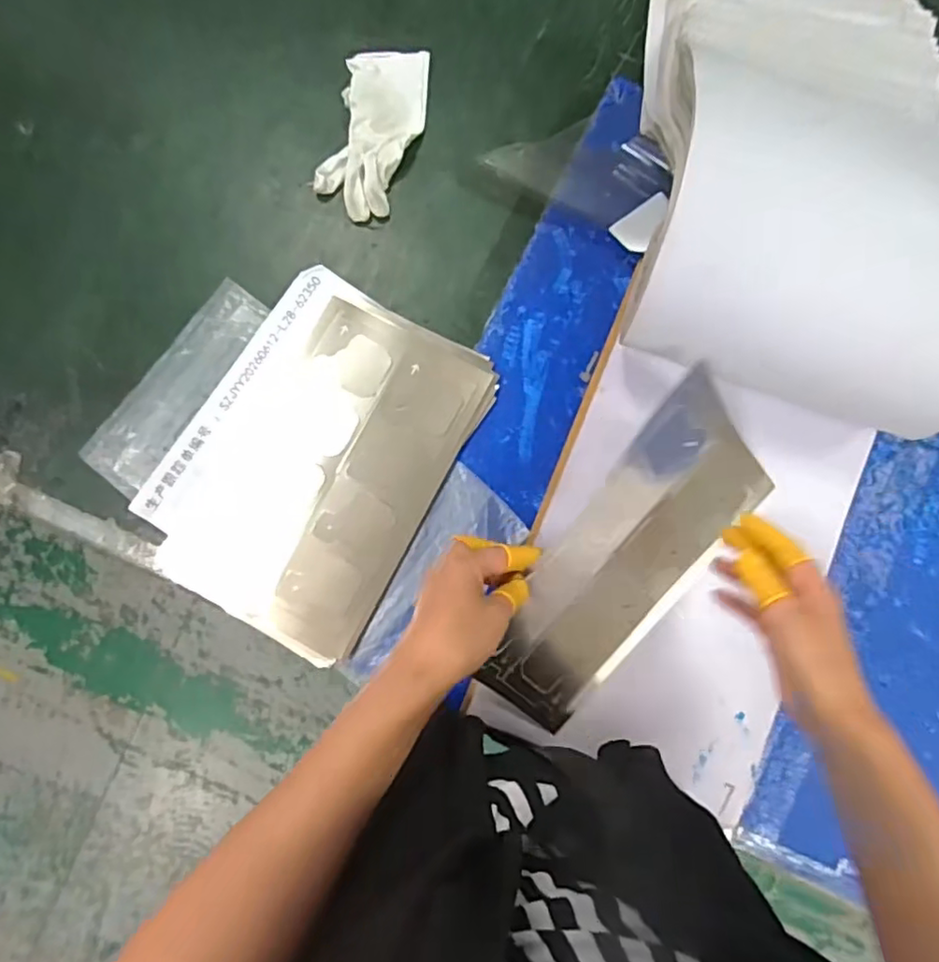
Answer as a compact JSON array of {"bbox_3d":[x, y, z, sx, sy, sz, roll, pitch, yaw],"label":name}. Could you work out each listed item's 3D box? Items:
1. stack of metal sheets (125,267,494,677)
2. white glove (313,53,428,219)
[{"bbox_3d":[-0.146,-0.020,0.590,0.235,0.015,0.321,29,86,3],"label":"stack of metal sheets"},{"bbox_3d":[-0.093,-0.349,0.612,0.086,0.019,0.179,11,86,2],"label":"white glove"}]

